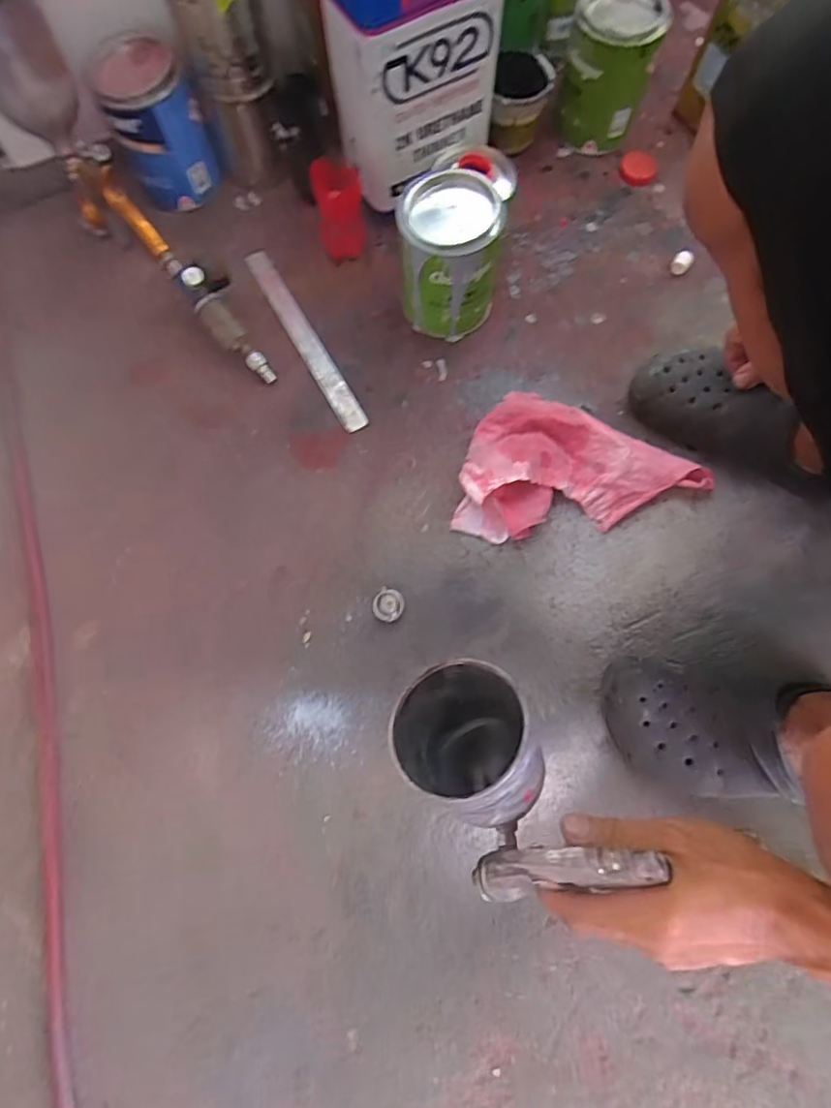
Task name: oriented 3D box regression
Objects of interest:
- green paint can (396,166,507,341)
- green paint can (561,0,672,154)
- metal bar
[{"bbox_3d":[0.037,-0.328,0.618,0.103,0.137,0.107,0,73,1],"label":"green paint can"},{"bbox_3d":[0.240,-0.605,0.702,0.105,0.135,0.109,15,74,6],"label":"green paint can"},{"bbox_3d":[-0.134,-0.261,0.667,0.029,0.012,0.278,-29,75,-7],"label":"metal bar"}]

